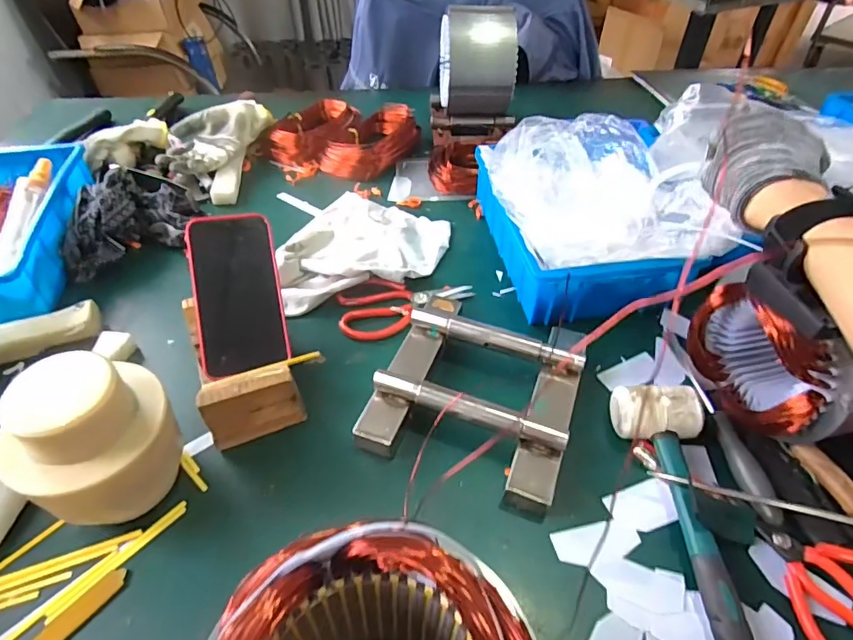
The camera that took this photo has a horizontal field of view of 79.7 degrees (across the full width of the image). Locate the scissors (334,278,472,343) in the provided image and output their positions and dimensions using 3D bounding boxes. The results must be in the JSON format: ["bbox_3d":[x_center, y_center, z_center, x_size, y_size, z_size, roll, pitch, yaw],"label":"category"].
[{"bbox_3d":[-0.022,-0.020,0.595,0.158,0.019,0.080,-8,46,-8],"label":"scissors"}]

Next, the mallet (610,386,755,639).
[{"bbox_3d":[0.204,0.176,0.382,0.075,0.048,0.285,2,45,1],"label":"mallet"}]

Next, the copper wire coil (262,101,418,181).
[{"bbox_3d":[-0.143,-0.313,0.855,0.229,0.048,0.163,13,46,12],"label":"copper wire coil"}]

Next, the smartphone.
[{"bbox_3d":[-0.187,-0.027,0.505,0.081,0.013,0.158,-10,83,-15],"label":"smartphone"}]

